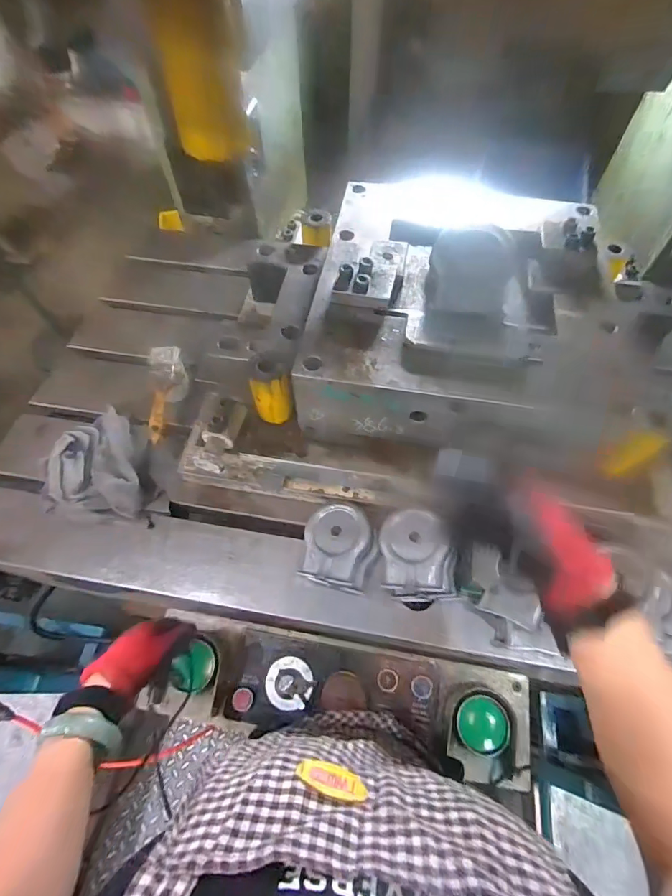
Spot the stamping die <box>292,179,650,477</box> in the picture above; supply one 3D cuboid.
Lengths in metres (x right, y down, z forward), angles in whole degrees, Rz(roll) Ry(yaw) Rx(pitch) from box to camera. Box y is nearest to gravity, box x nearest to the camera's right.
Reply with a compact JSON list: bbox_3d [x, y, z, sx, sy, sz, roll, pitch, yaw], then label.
[{"bbox_3d":[0.171,-0.214,0.602,0.377,0.158,0.443,9,60,6],"label":"stamping die"}]

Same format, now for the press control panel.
[{"bbox_3d":[0.004,0.347,0.598,0.524,0.062,0.134,9,60,4],"label":"press control panel"}]

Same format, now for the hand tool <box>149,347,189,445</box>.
[{"bbox_3d":[-0.307,-0.098,0.757,0.028,0.076,0.198,-12,64,27],"label":"hand tool"}]

